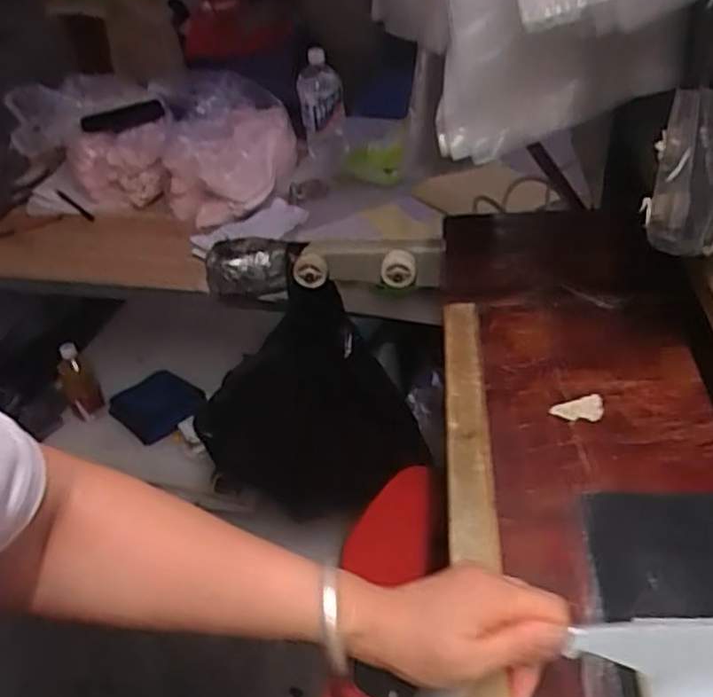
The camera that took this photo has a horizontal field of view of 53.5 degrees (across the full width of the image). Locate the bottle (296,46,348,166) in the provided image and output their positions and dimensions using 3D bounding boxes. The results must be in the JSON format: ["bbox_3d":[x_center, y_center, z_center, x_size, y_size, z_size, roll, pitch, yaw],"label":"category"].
[{"bbox_3d":[-0.065,-0.449,1.317,0.082,0.207,0.082,-6,39,1],"label":"bottle"}]

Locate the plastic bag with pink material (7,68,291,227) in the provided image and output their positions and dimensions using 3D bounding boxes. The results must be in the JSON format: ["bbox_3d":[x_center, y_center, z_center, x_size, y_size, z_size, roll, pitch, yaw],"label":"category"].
[{"bbox_3d":[-0.396,-0.385,1.333,0.527,0.183,0.282,4,41,14],"label":"plastic bag with pink material"}]

